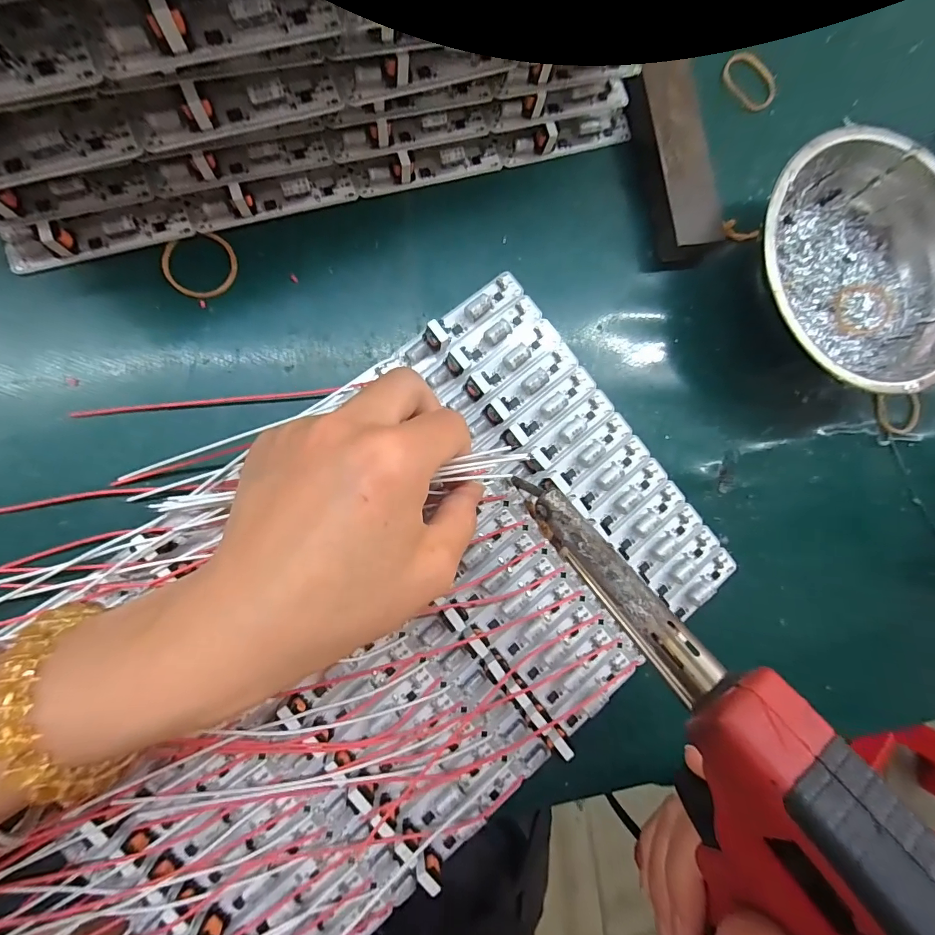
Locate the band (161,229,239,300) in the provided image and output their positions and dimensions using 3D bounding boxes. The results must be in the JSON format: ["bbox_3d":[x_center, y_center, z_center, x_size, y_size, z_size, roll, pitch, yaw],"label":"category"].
[{"bbox_3d":[-0.121,-0.092,0.198,0.031,0.004,0.030,1,85,-9],"label":"band"}]

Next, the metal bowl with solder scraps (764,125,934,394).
[{"bbox_3d":[0.198,-0.099,0.229,0.125,0.041,0.122,1,85,-9],"label":"metal bowl with solder scraps"}]

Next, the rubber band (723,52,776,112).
[{"bbox_3d":[0.163,-0.223,0.252,0.034,0.006,0.023,39,81,-4],"label":"rubber band"}]

